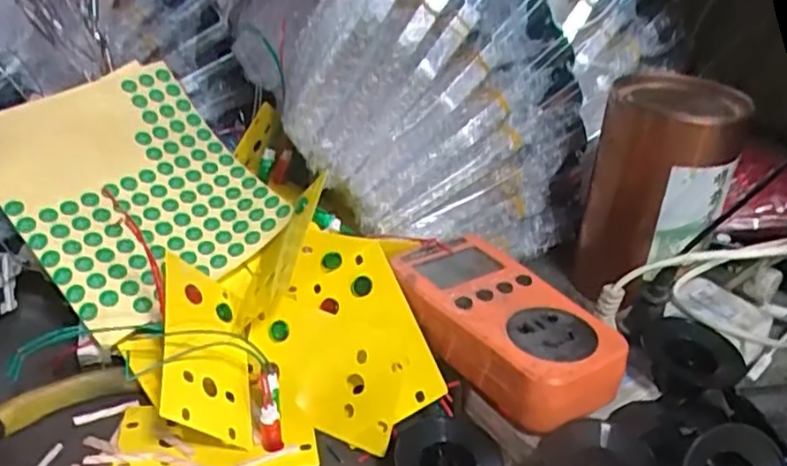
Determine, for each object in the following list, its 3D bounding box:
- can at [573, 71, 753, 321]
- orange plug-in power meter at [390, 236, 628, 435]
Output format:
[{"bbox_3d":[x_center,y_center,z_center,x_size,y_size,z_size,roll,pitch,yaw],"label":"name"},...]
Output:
[{"bbox_3d":[0.172,-0.028,0.451,0.083,0.134,0.083,13,32,17],"label":"can"},{"bbox_3d":[0.054,0.047,0.352,0.068,0.037,0.129,-17,35,-31],"label":"orange plug-in power meter"}]

